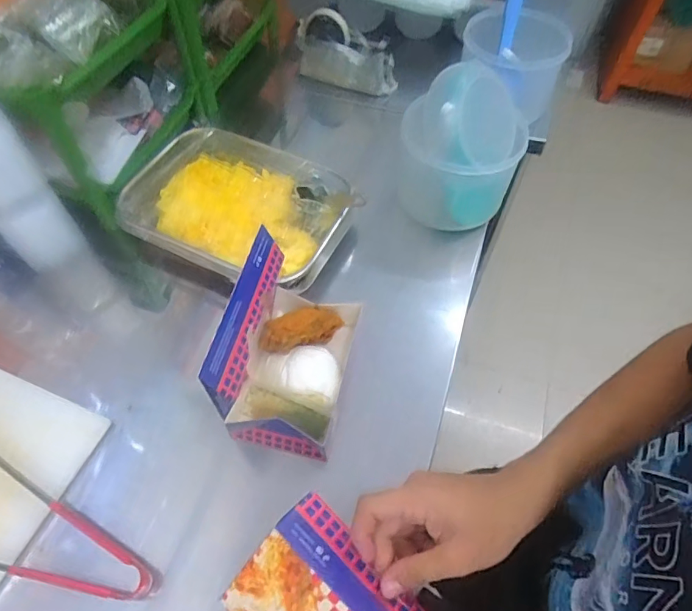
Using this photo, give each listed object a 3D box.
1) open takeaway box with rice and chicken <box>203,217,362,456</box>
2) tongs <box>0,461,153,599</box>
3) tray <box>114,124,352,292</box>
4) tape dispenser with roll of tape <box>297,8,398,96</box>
[{"bbox_3d":[-0.056,0.049,0.505,0.113,0.157,0.179,11,57,6],"label":"open takeaway box with rice and chicken"},{"bbox_3d":[-0.337,0.204,0.456,0.321,0.034,0.125,18,58,11],"label":"tongs"},{"bbox_3d":[-0.140,-0.139,0.656,0.282,0.056,0.210,20,59,12],"label":"tray"},{"bbox_3d":[0.001,-0.462,0.863,0.194,0.096,0.083,13,57,8],"label":"tape dispenser with roll of tape"}]

